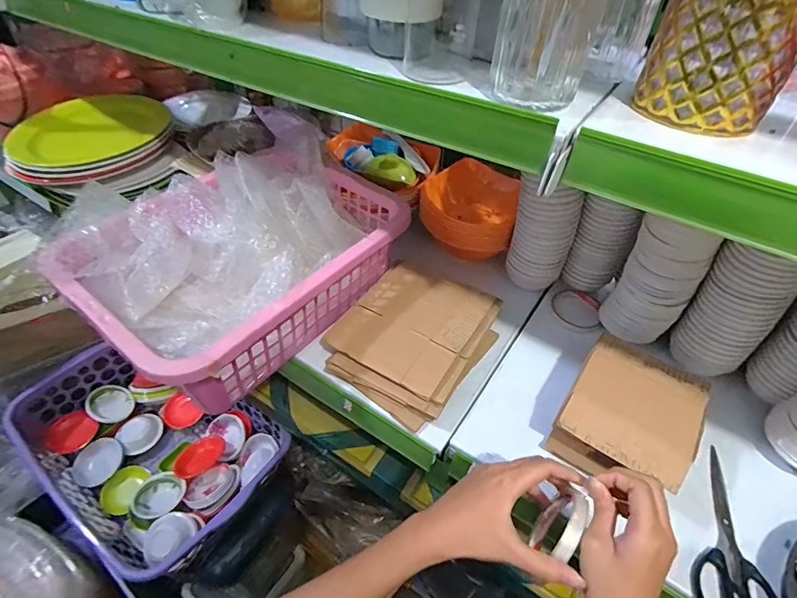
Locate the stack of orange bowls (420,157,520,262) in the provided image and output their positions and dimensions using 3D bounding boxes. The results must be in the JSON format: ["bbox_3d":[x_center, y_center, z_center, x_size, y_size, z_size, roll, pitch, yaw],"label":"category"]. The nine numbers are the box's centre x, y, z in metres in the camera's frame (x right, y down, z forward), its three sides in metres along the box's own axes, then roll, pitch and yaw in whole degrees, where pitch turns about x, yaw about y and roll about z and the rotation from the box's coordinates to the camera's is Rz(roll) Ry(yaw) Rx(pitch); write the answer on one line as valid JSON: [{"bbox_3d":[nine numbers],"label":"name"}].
[{"bbox_3d":[0.126,-0.160,0.765,0.154,0.114,0.130,22,49,17],"label":"stack of orange bowls"}]

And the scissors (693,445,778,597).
[{"bbox_3d":[0.366,0.254,0.458,0.075,0.017,0.183,23,50,18],"label":"scissors"}]

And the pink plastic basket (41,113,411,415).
[{"bbox_3d":[-0.208,-0.070,0.613,0.306,0.157,0.419,31,52,24],"label":"pink plastic basket"}]

